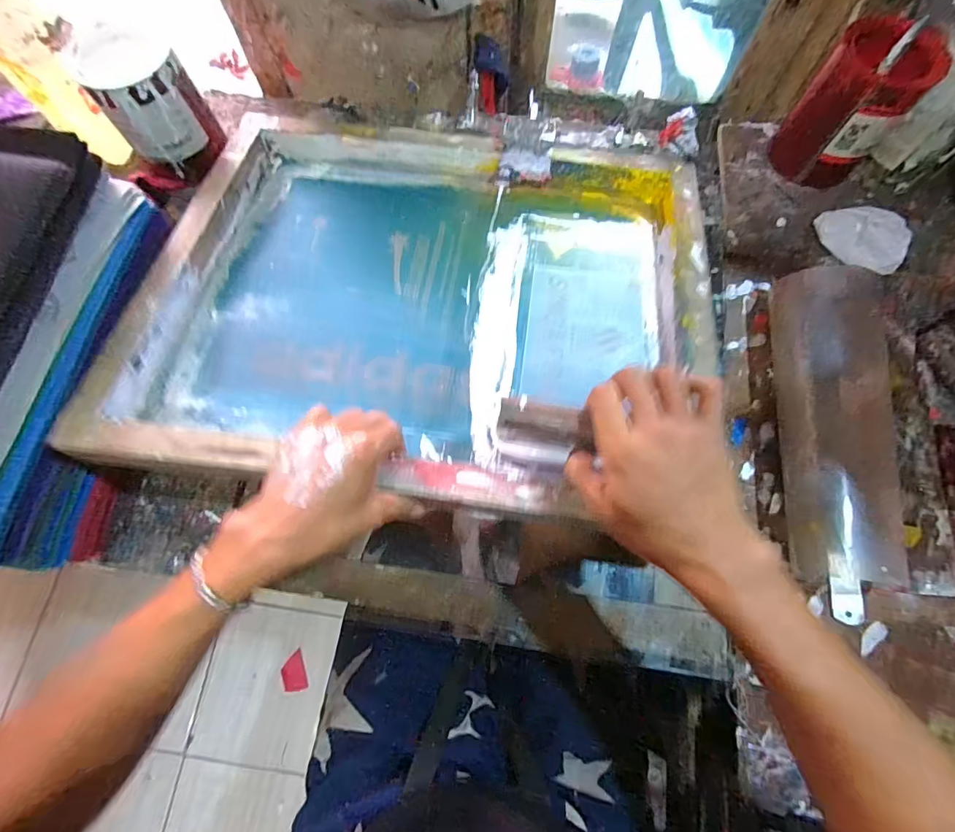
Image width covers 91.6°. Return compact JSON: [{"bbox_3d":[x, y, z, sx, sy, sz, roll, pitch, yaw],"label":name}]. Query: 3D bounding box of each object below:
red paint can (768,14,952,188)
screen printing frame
[{"bbox_3d":[0.436,-0.360,0.548,0.108,0.141,0.118,37,75,12],"label":"red paint can"},{"bbox_3d":[-0.049,-0.129,0.482,0.534,0.060,0.439,9,66,2],"label":"screen printing frame"}]

